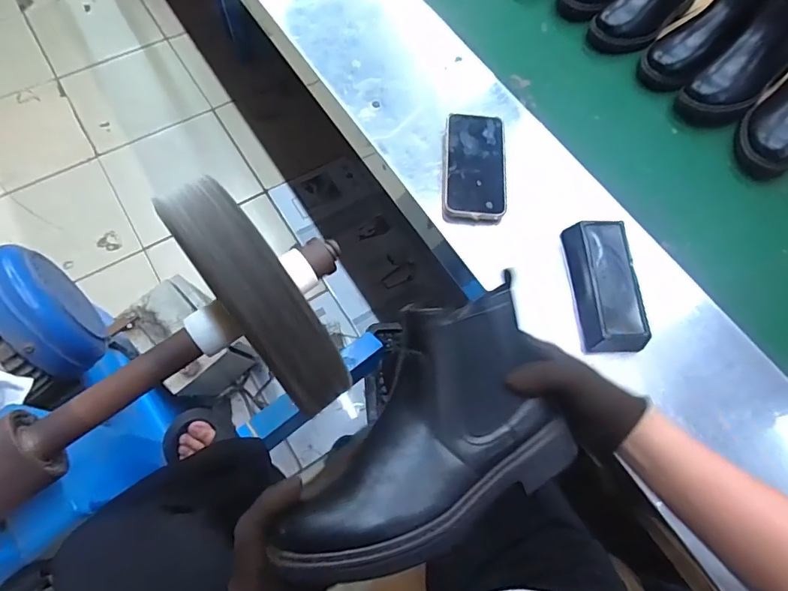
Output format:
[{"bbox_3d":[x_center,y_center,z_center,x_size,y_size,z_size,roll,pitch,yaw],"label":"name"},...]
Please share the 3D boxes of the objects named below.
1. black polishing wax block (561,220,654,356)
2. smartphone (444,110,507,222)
[{"bbox_3d":[0.247,-0.014,0.545,0.073,0.047,0.156,3,65,-2],"label":"black polishing wax block"},{"bbox_3d":[0.108,-0.175,0.627,0.077,0.010,0.160,2,69,3],"label":"smartphone"}]

